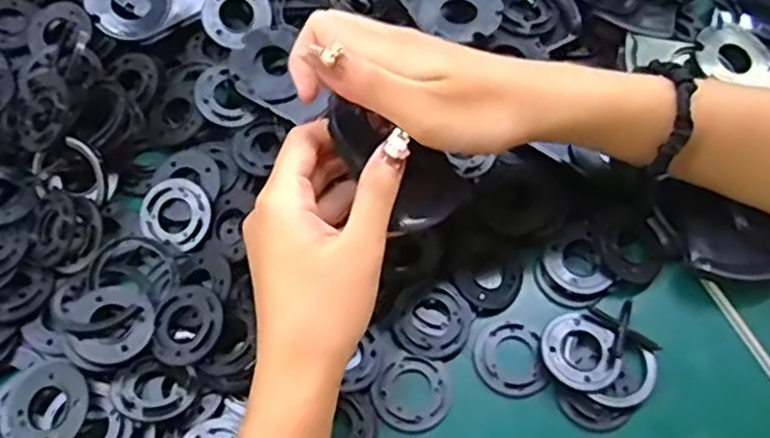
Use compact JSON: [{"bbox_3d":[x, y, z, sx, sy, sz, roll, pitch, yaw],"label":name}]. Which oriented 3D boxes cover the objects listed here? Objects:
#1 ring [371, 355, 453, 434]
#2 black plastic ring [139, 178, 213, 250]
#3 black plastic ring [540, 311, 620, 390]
[{"bbox_3d":[0.015,0.097,0.376,0.040,0.007,0.041,0,65,1],"label":"ring"},{"bbox_3d":[-0.125,-0.004,0.412,0.044,0.004,0.039,18,86,10],"label":"black plastic ring"},{"bbox_3d":[0.108,0.074,0.381,0.043,0.012,0.043,0,65,1],"label":"black plastic ring"}]

